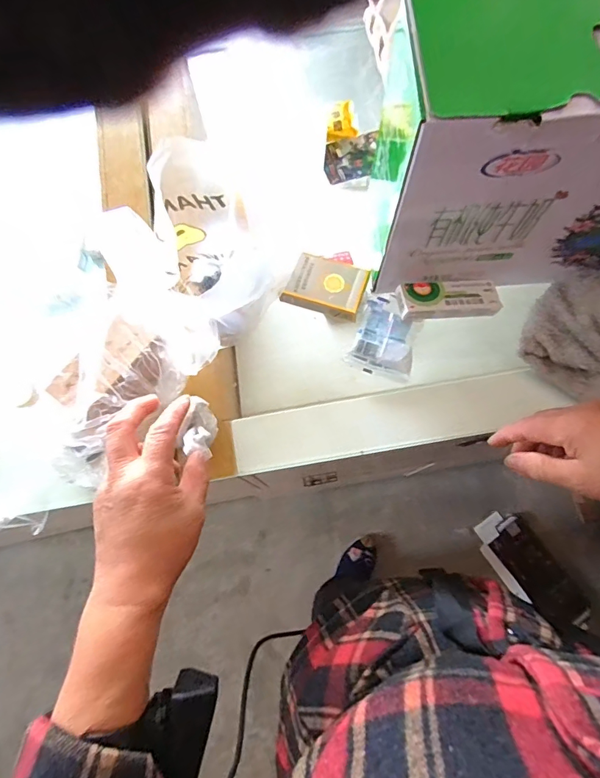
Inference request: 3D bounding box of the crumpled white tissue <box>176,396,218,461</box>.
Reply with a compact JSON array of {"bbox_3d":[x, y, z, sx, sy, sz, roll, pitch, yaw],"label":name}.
[{"bbox_3d":[-0.093,0.034,0.403,0.027,0.038,0.056,-1,77,0],"label":"crumpled white tissue"}]

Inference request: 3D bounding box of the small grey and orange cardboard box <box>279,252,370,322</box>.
[{"bbox_3d":[0.029,-0.113,0.478,0.082,0.016,0.058,19,76,3],"label":"small grey and orange cardboard box"}]

